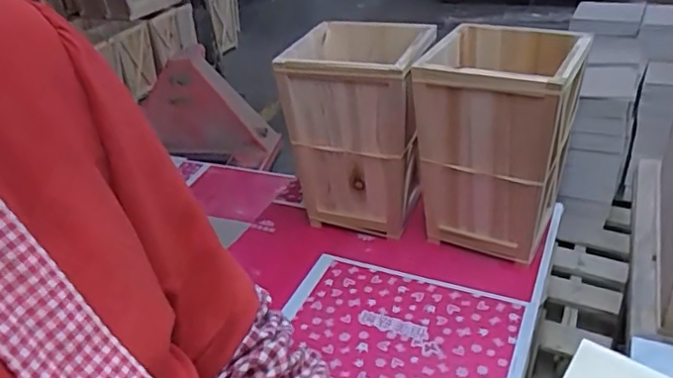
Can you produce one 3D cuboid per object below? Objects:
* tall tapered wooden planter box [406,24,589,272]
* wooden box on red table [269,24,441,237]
[{"bbox_3d":[0.304,-0.081,1.073,0.252,0.386,0.256,15,37,28],"label":"tall tapered wooden planter box"},{"bbox_3d":[0.050,-0.113,1.157,0.254,0.386,0.230,8,34,19],"label":"wooden box on red table"}]

